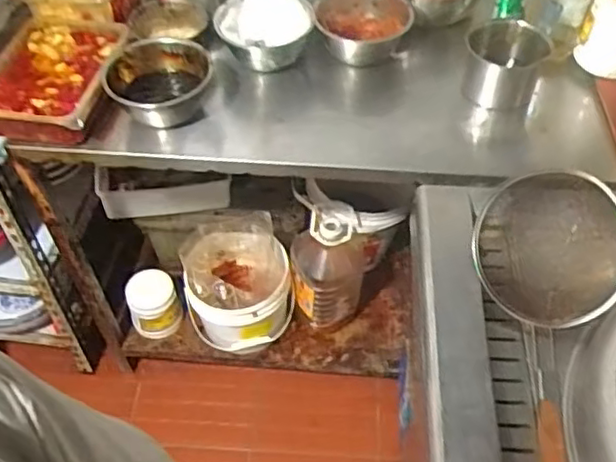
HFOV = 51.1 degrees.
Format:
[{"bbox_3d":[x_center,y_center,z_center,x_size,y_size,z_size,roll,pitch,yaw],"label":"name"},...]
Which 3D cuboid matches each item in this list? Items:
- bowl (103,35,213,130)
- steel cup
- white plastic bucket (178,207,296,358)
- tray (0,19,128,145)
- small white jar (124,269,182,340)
[{"bbox_3d":[-0.248,-0.249,1.093,0.168,0.083,0.169,-8,51,-6],"label":"bowl"},{"bbox_3d":[0.330,-0.281,1.078,0.126,0.094,0.126,9,51,7],"label":"steel cup"},{"bbox_3d":[-0.167,0.120,1.528,0.234,0.219,0.244,0,50,0],"label":"white plastic bucket"},{"bbox_3d":[-0.439,-0.263,1.098,0.209,0.054,0.272,5,50,4],"label":"tray"},{"bbox_3d":[-0.382,0.182,1.596,0.120,0.122,0.119,0,50,0],"label":"small white jar"}]

